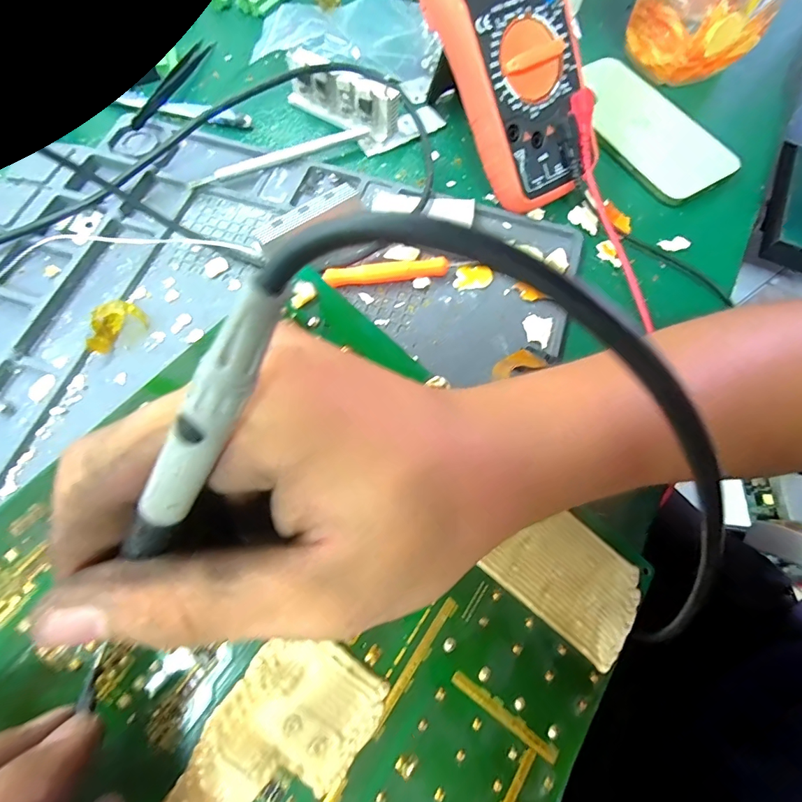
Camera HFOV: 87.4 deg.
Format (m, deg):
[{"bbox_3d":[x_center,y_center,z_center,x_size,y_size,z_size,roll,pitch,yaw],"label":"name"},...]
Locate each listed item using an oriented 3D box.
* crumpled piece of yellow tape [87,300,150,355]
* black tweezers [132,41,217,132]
[{"bbox_3d":[-0.170,-0.045,0.248,0.034,0.017,0.018,-40,75,-15],"label":"crumpled piece of yellow tape"},{"bbox_3d":[-0.182,-0.257,0.336,0.014,0.004,0.117,15,69,4],"label":"black tweezers"}]

